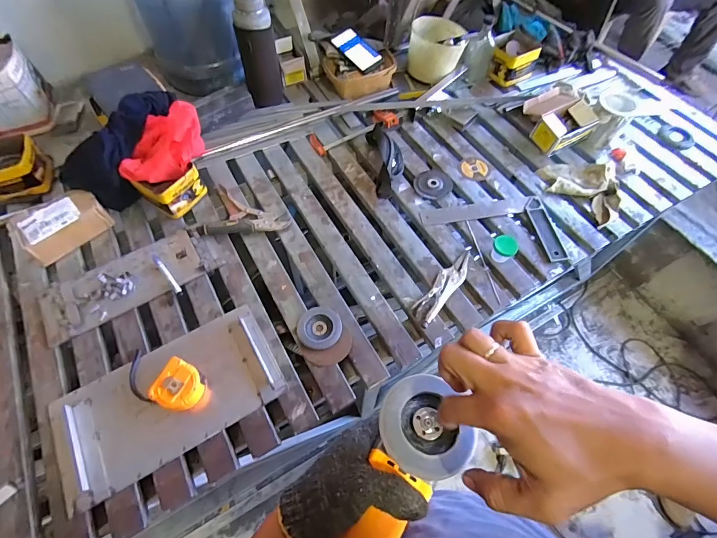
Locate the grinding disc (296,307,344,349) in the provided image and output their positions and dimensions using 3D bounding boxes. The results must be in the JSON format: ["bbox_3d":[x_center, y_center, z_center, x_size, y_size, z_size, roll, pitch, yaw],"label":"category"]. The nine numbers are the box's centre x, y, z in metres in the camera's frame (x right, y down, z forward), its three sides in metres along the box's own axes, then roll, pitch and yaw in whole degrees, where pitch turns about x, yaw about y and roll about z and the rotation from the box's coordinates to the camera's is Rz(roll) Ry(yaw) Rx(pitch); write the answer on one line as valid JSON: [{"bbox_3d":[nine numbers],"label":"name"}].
[{"bbox_3d":[-0.078,0.118,0.742,0.086,0.011,0.085,1,61,-1],"label":"grinding disc"}]

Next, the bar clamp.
[{"bbox_3d":[0.014,-0.396,1.021,0.307,0.034,0.095,-24,65,-14],"label":"bar clamp"}]

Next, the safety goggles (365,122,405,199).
[{"bbox_3d":[0.075,-0.277,0.938,0.084,0.084,0.213,-5,74,-4],"label":"safety goggles"}]

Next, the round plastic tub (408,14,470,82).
[{"bbox_3d":[0.229,-0.646,1.099,0.156,0.145,0.147,1,61,-1],"label":"round plastic tub"}]

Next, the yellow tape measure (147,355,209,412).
[{"bbox_3d":[-0.320,0.212,0.666,0.082,0.044,0.080,21,63,9],"label":"yellow tape measure"}]

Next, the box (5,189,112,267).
[{"bbox_3d":[-0.655,-0.100,0.819,0.167,0.076,0.103,-40,70,-21],"label":"box"}]

